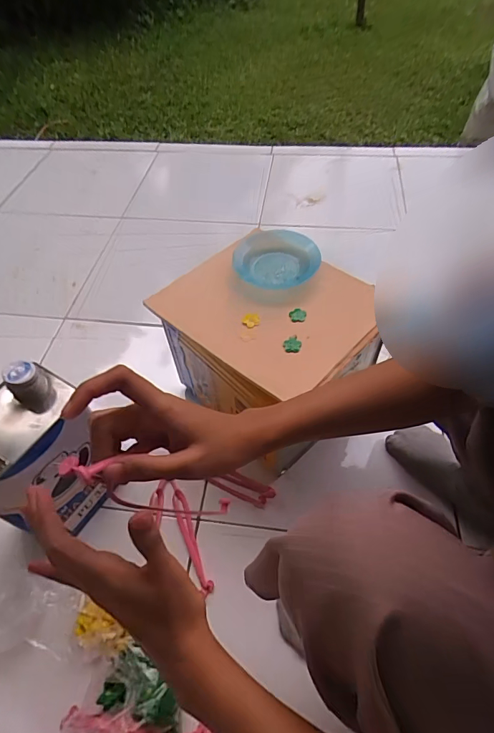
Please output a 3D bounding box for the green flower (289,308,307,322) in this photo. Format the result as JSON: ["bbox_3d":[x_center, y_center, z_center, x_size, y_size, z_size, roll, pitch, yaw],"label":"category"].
[{"bbox_3d":[0.071,-0.071,0.565,0.024,0.011,0.019,15,56,14],"label":"green flower"}]

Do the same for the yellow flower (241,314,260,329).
[{"bbox_3d":[0.005,-0.064,0.565,0.026,0.008,0.020,-22,55,-12],"label":"yellow flower"}]

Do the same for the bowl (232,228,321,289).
[{"bbox_3d":[0.043,-0.168,0.617,0.123,0.032,0.116,-2,54,2],"label":"bowl"}]

